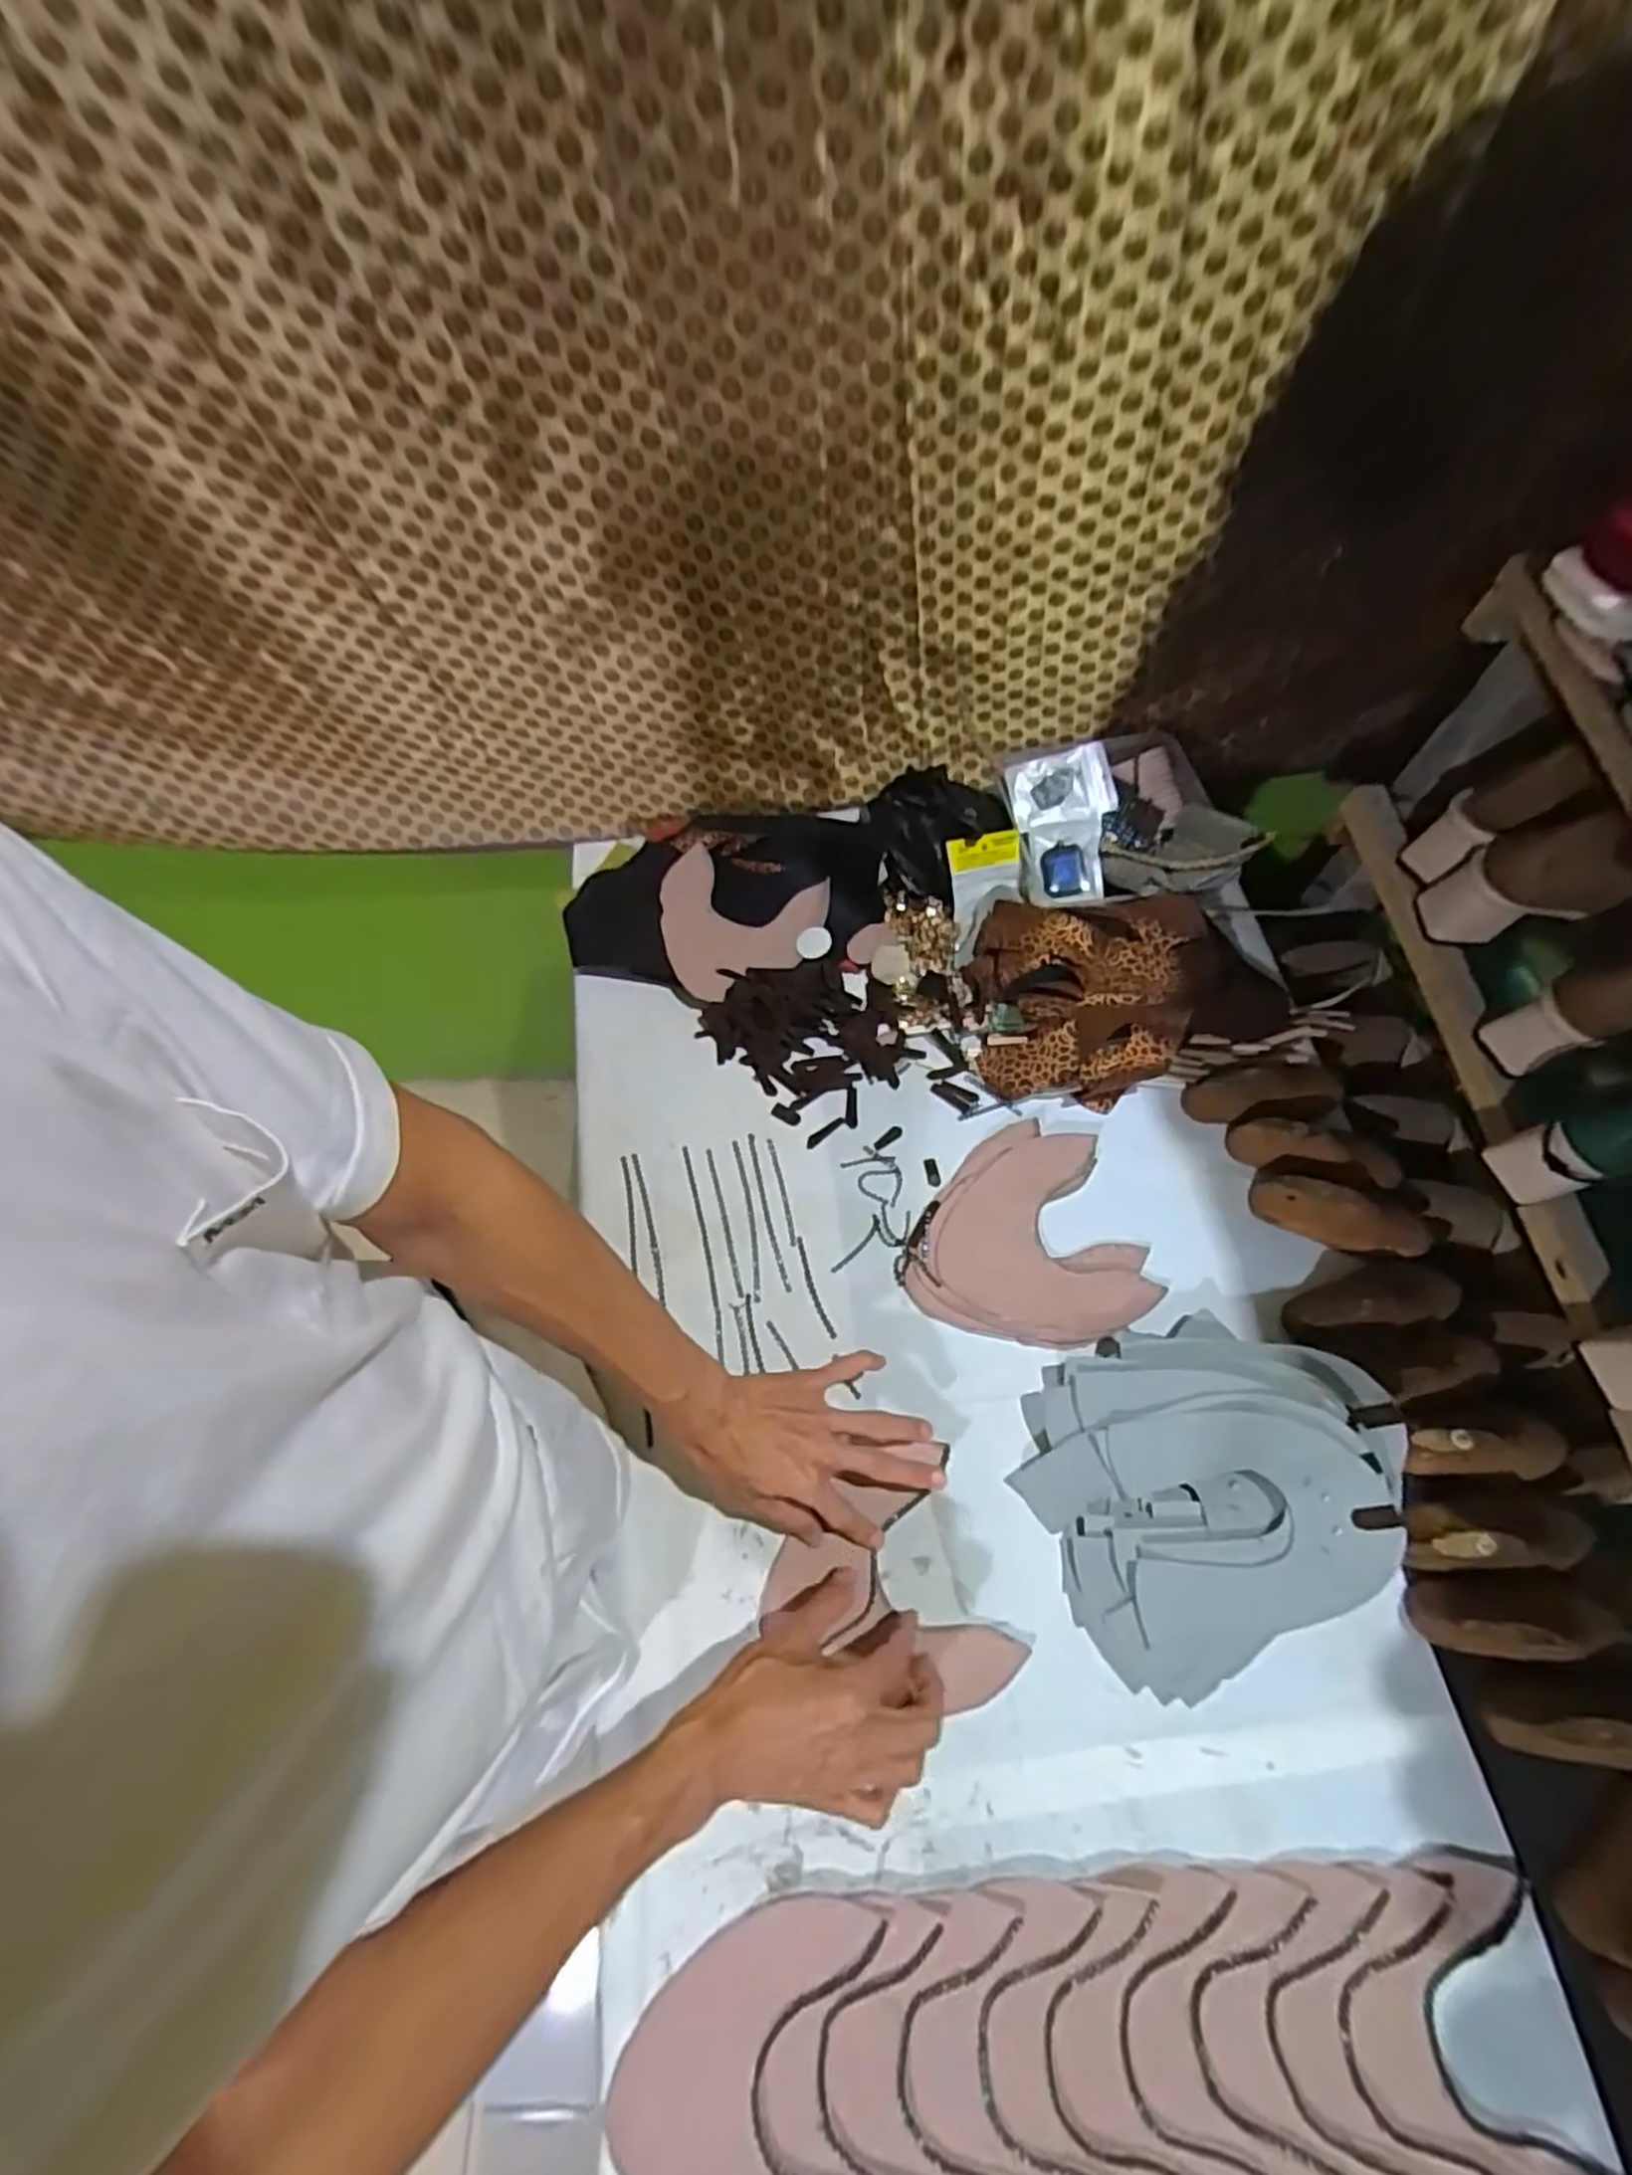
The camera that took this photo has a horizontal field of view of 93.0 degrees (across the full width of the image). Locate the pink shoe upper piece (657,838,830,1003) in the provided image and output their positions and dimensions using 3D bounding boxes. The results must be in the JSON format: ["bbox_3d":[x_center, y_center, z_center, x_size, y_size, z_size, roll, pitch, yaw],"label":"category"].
[{"bbox_3d":[-0.085,-0.160,0.763,0.156,0.021,0.153,21,67,12],"label":"pink shoe upper piece"}]

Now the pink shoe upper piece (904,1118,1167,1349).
[{"bbox_3d":[0.170,0.130,0.656,0.189,0.006,0.182,-18,68,-6],"label":"pink shoe upper piece"}]

